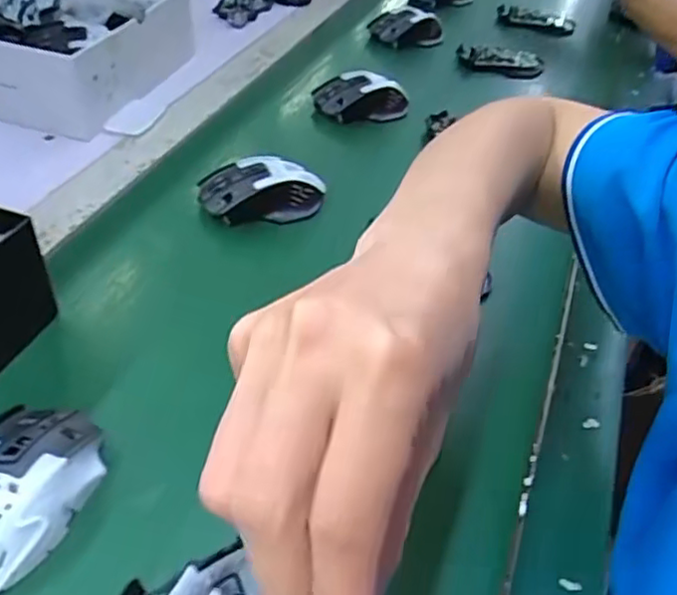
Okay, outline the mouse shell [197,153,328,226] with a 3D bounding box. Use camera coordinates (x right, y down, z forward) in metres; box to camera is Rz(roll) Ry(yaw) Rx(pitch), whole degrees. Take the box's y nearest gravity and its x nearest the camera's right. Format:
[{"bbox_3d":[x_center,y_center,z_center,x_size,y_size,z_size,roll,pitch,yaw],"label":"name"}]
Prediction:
[{"bbox_3d":[-0.068,-0.095,0.610,0.110,0.043,0.060,-5,43,-12],"label":"mouse shell"}]

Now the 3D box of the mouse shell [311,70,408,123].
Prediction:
[{"bbox_3d":[0.026,-0.227,0.751,0.101,0.034,0.054,10,42,4],"label":"mouse shell"}]

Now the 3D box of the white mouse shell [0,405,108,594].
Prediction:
[{"bbox_3d":[-0.177,0.105,0.374,0.066,0.035,0.116,12,42,6],"label":"white mouse shell"}]

